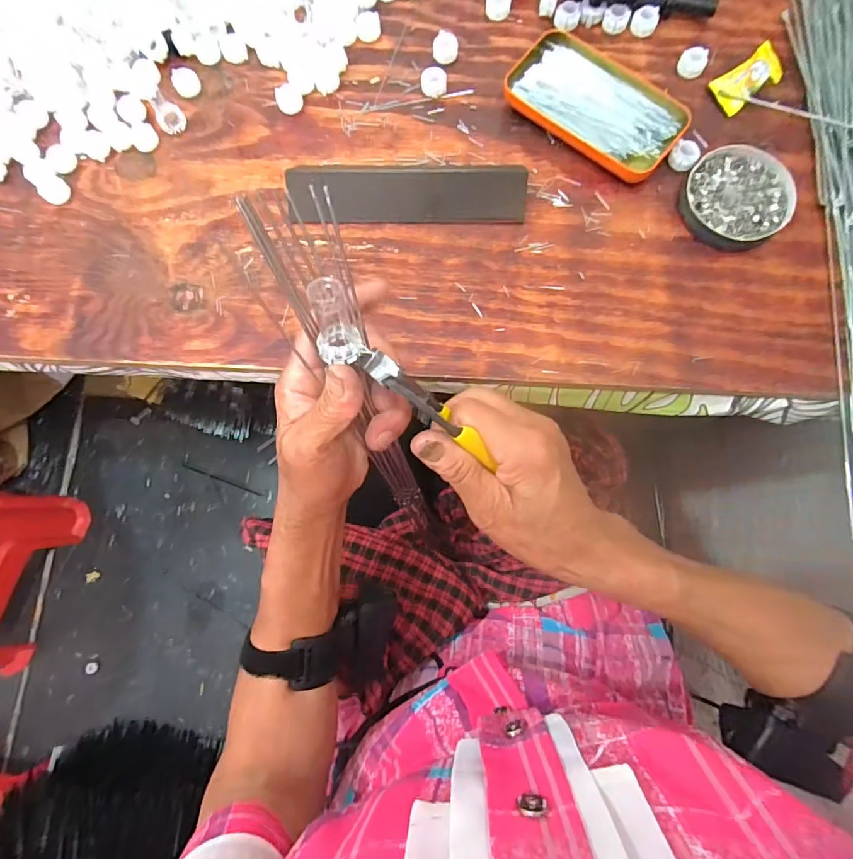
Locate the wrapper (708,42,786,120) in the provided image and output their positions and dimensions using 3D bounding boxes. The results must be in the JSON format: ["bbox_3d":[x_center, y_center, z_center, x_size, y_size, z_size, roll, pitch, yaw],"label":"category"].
[{"bbox_3d":[0.272,-0.296,0.393,0.053,0.016,0.035,-30,80,-3],"label":"wrapper"}]

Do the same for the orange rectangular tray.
[{"bbox_3d":[0.142,-0.272,0.393,0.144,0.015,0.076,38,83,8],"label":"orange rectangular tray"}]

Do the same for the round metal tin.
[{"bbox_3d":[0.248,-0.186,0.376,0.086,0.012,0.080,0,80,2],"label":"round metal tin"}]

